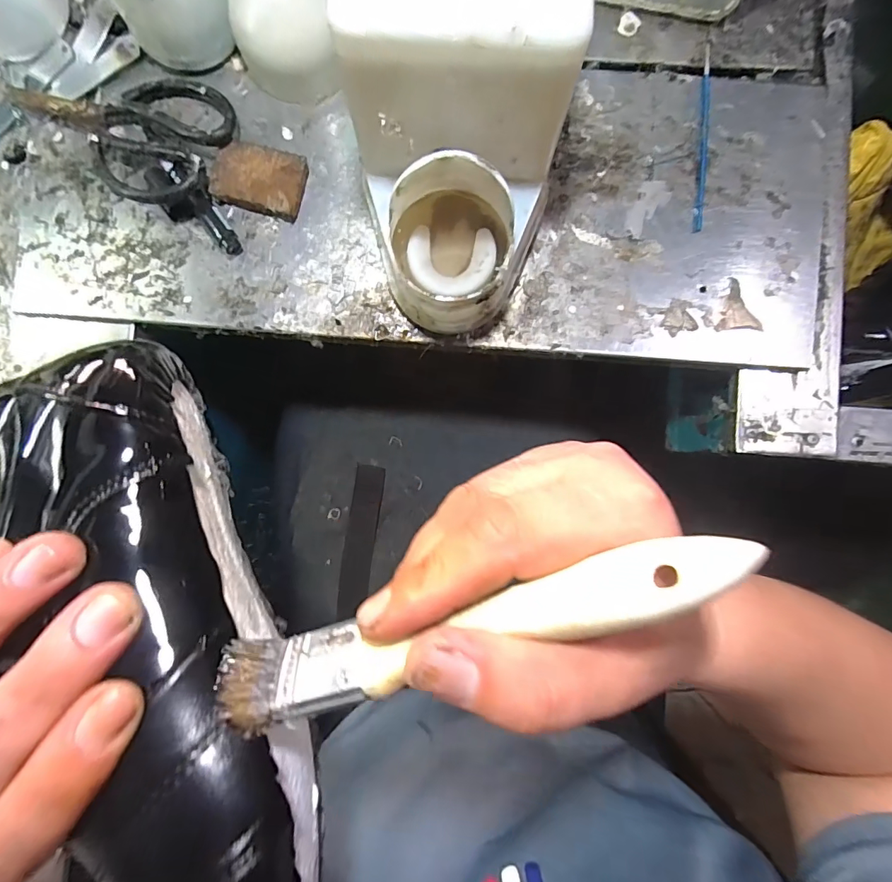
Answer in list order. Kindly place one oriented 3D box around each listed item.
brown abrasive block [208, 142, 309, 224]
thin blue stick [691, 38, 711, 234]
[{"bbox_3d":[-0.149,-0.209,0.365,0.069,0.015,0.049,12,89,1],"label":"brown abrasive block"},{"bbox_3d":[0.211,-0.249,0.372,0.008,0.004,0.155,5,89,1],"label":"thin blue stick"}]

